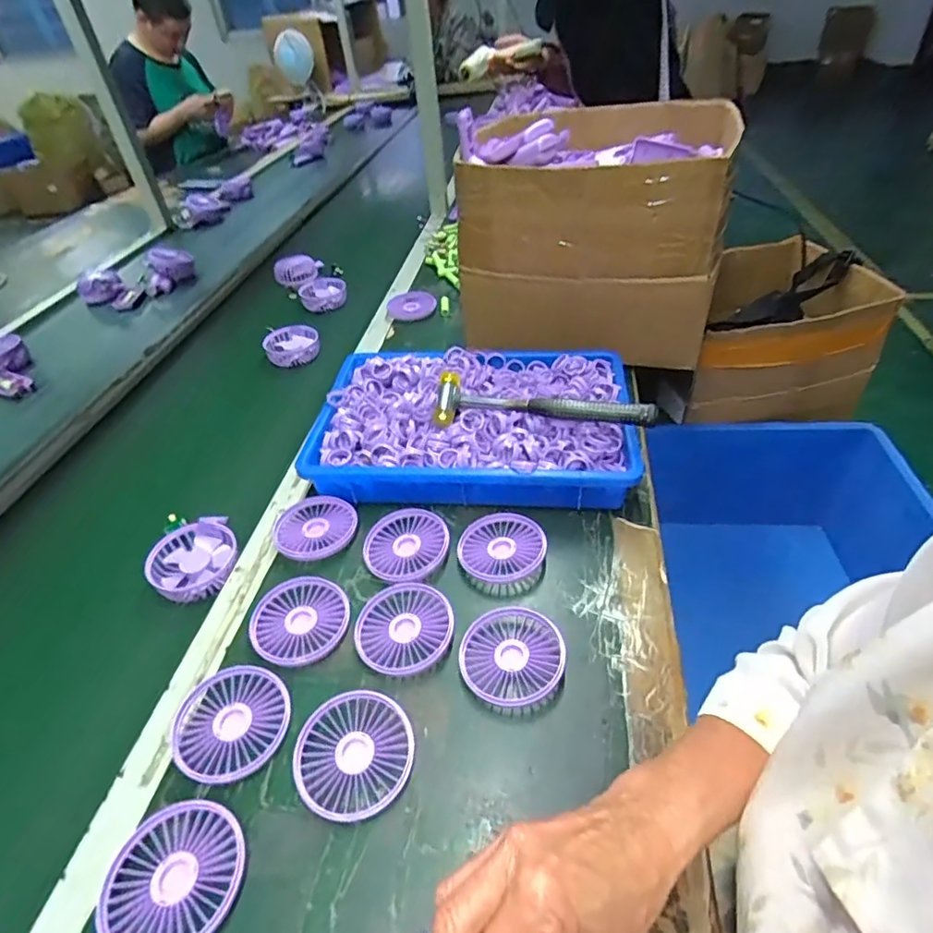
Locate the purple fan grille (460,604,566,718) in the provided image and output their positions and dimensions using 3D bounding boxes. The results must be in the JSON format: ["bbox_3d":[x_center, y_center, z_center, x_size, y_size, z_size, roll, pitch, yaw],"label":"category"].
[{"bbox_3d":[0.038,0.164,0.468,0.084,0.018,0.085,-3,42,3],"label":"purple fan grille"}]

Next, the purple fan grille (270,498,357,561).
[{"bbox_3d":[-0.162,0.068,0.591,0.083,0.020,0.088,29,52,33],"label":"purple fan grille"}]

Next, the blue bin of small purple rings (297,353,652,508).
[{"bbox_3d":[0.008,-0.056,0.663,0.369,0.080,0.236,1,42,8],"label":"blue bin of small purple rings"}]

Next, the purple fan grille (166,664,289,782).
[{"bbox_3d":[-0.187,0.206,0.441,0.084,0.020,0.087,-3,42,3],"label":"purple fan grille"}]

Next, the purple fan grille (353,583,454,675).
[{"bbox_3d":[-0.056,0.146,0.495,0.085,0.013,0.087,-3,42,3],"label":"purple fan grille"}]

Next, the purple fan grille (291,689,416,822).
[{"bbox_3d":[-0.085,0.219,0.418,0.086,0.017,0.086,-3,42,3],"label":"purple fan grille"}]

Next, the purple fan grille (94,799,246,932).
[{"bbox_3d":[-0.194,0.276,0.366,0.083,0.019,0.086,-3,42,3],"label":"purple fan grille"}]

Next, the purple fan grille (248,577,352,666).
[{"bbox_3d":[-0.153,0.144,0.508,0.088,0.016,0.083,-3,42,3],"label":"purple fan grille"}]

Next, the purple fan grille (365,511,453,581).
[{"bbox_3d":[-0.062,0.082,0.566,0.086,0.015,0.085,-3,42,3],"label":"purple fan grille"}]

